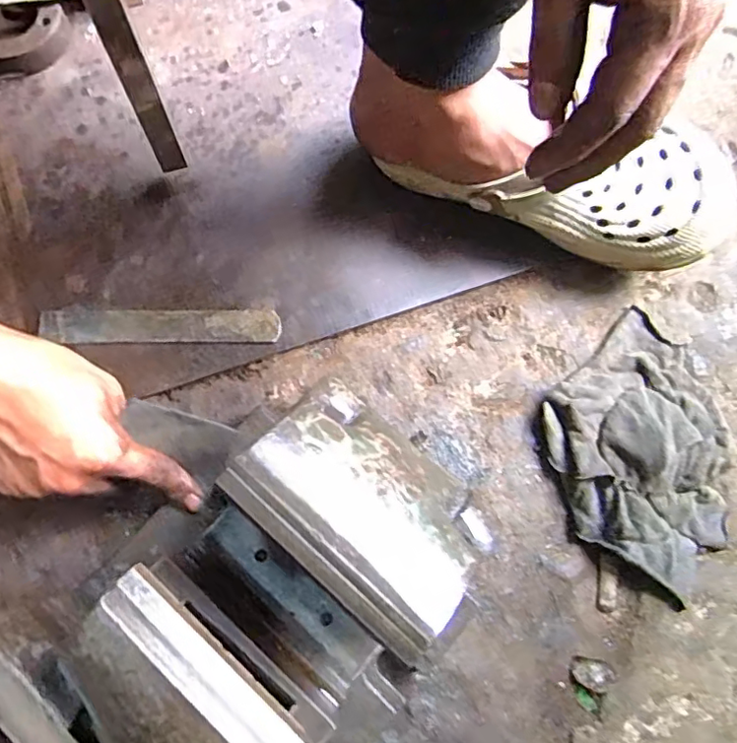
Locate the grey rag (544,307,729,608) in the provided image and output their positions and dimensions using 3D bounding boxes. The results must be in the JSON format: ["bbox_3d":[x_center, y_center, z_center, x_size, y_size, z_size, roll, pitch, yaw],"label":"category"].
[{"bbox_3d":[0.185,0.053,0.403,0.121,0.035,0.183,-18,76,-5],"label":"grey rag"}]

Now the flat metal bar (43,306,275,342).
[{"bbox_3d":[-0.148,-0.033,0.423,0.166,0.008,0.023,0,75,0],"label":"flat metal bar"}]

